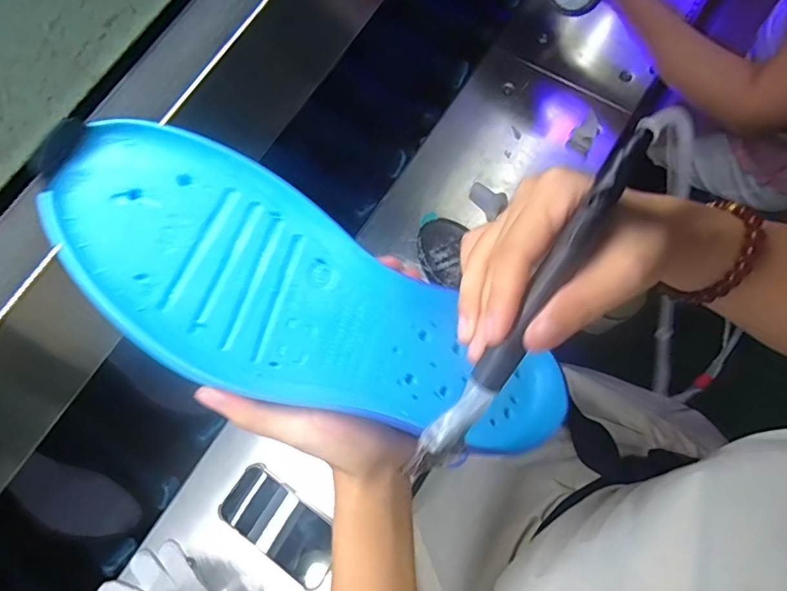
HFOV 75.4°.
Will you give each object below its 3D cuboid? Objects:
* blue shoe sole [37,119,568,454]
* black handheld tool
[{"bbox_3d":[-0.026,0.015,0.257,0.264,0.024,0.095,30,75,-21],"label":"blue shoe sole"},{"bbox_3d":[0.059,0.007,0.220,0.016,0.014,0.172,33,99,10],"label":"black handheld tool"}]

